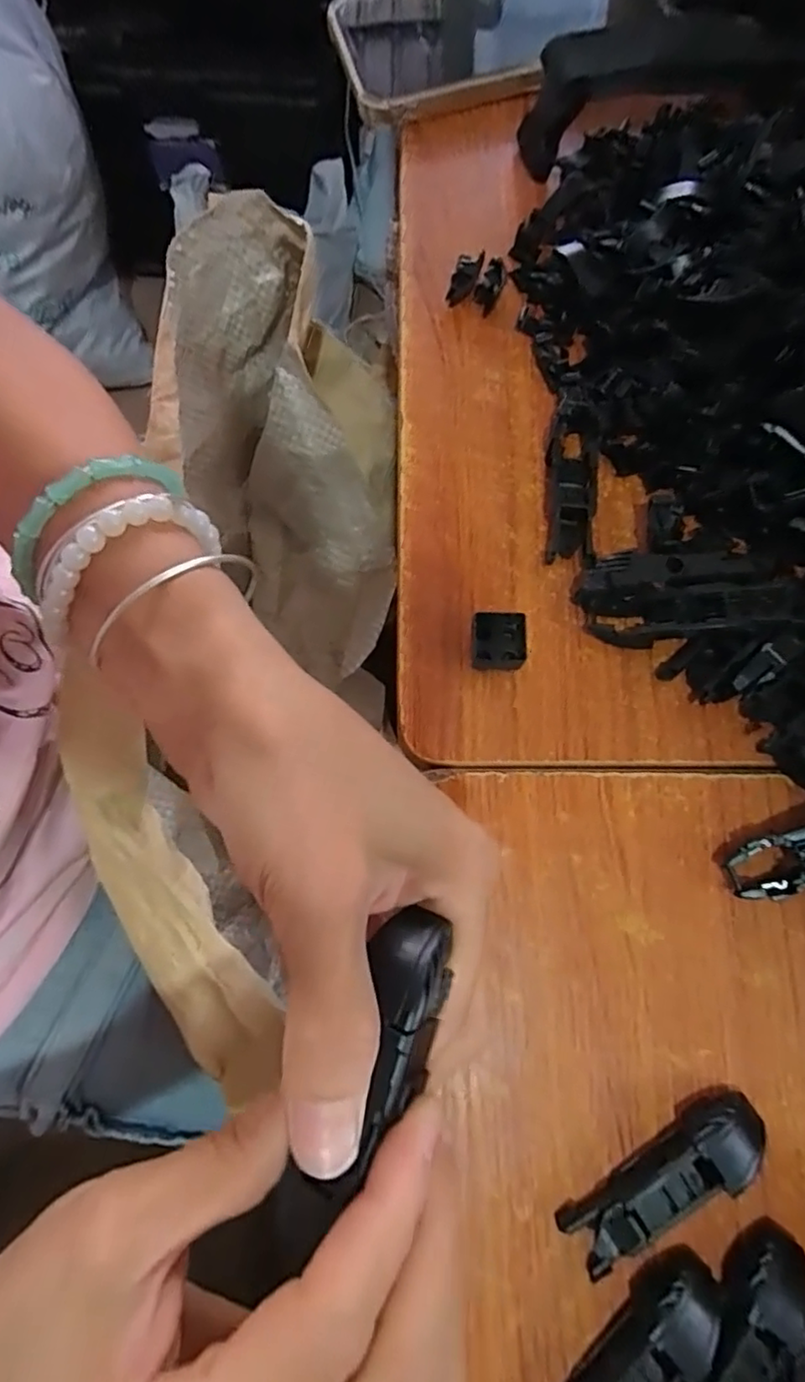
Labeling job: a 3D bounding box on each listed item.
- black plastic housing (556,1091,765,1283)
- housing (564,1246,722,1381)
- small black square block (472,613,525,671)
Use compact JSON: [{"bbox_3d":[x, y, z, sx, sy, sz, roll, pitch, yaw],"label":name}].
[{"bbox_3d":[0.086,0.157,0.203,0.072,0.015,0.022,-35,78,-7],"label":"black plastic housing"},{"bbox_3d":[0.069,0.206,0.192,0.021,0.015,0.072,44,81,11],"label":"housing"},{"bbox_3d":[0.038,-0.019,0.251,0.020,0.012,0.021,1,76,1],"label":"small black square block"}]

